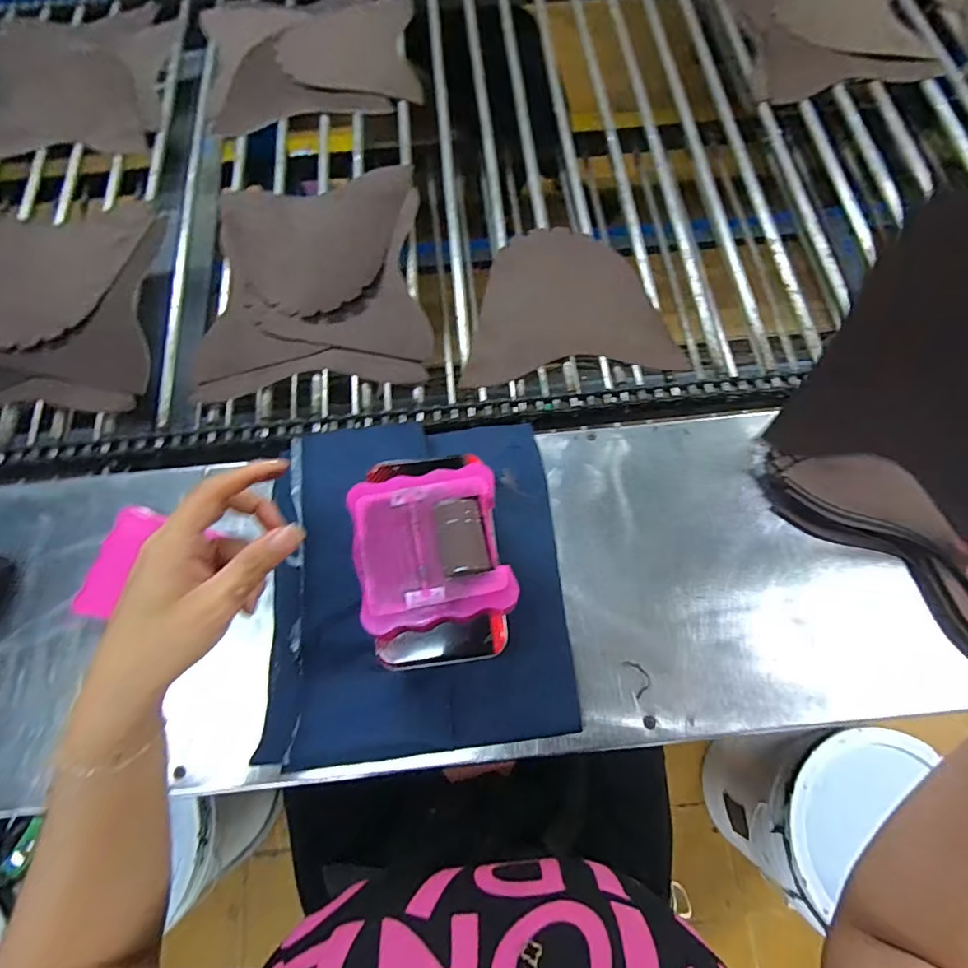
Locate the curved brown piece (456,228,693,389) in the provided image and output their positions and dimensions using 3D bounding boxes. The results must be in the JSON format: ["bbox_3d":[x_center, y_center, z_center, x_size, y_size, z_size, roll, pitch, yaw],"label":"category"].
[{"bbox_3d":[0.094,-0.220,0.591,0.237,0.022,0.201,-6,71,-1],"label":"curved brown piece"}]

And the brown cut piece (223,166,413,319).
[{"bbox_3d":[-0.206,-0.305,0.624,0.232,0.018,0.216,-9,71,-2],"label":"brown cut piece"}]

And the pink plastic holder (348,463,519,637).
[{"bbox_3d":[-0.037,0.044,0.353,0.103,0.017,0.106,-11,71,-3],"label":"pink plastic holder"}]

